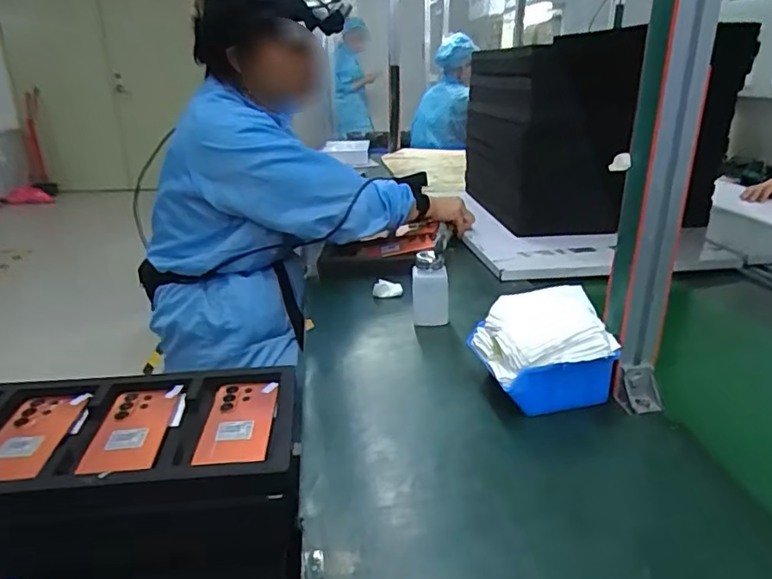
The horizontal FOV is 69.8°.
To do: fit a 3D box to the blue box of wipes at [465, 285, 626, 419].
[{"bbox_3d":[0.175,0.067,0.622,0.136,0.106,0.121,-6,23,-7],"label":"blue box of wipes"}]

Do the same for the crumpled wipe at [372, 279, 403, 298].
[{"bbox_3d":[0.003,0.000,0.920,0.049,0.028,0.023,-3,22,-7],"label":"crumpled wipe"}]

